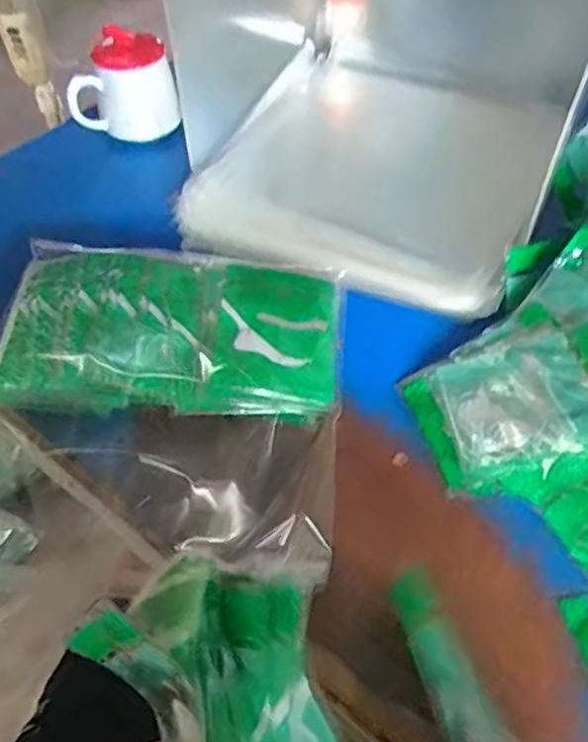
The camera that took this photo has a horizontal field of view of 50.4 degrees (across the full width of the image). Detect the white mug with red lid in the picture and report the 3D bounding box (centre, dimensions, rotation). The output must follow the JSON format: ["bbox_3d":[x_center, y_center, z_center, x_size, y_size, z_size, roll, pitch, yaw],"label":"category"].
[{"bbox_3d":[-0.191,-0.311,0.694,0.117,0.100,0.074,-20,54,-12],"label":"white mug with red lid"}]

